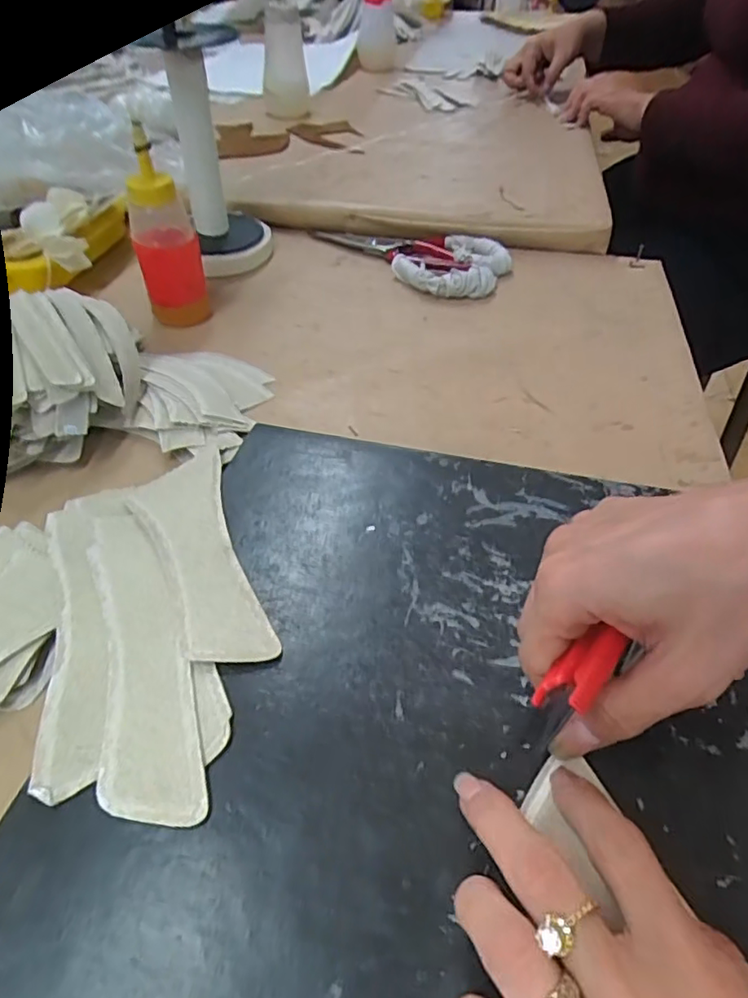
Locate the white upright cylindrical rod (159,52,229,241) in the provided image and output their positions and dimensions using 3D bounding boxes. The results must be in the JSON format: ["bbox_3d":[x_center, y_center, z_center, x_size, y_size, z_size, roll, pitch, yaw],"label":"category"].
[{"bbox_3d":[-0.167,-0.335,0.549,0.033,0.146,0.030,-13,48,-13],"label":"white upright cylindrical rod"}]

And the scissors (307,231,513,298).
[{"bbox_3d":[0.041,-0.263,0.600,0.218,0.023,0.110,35,55,28],"label":"scissors"}]

